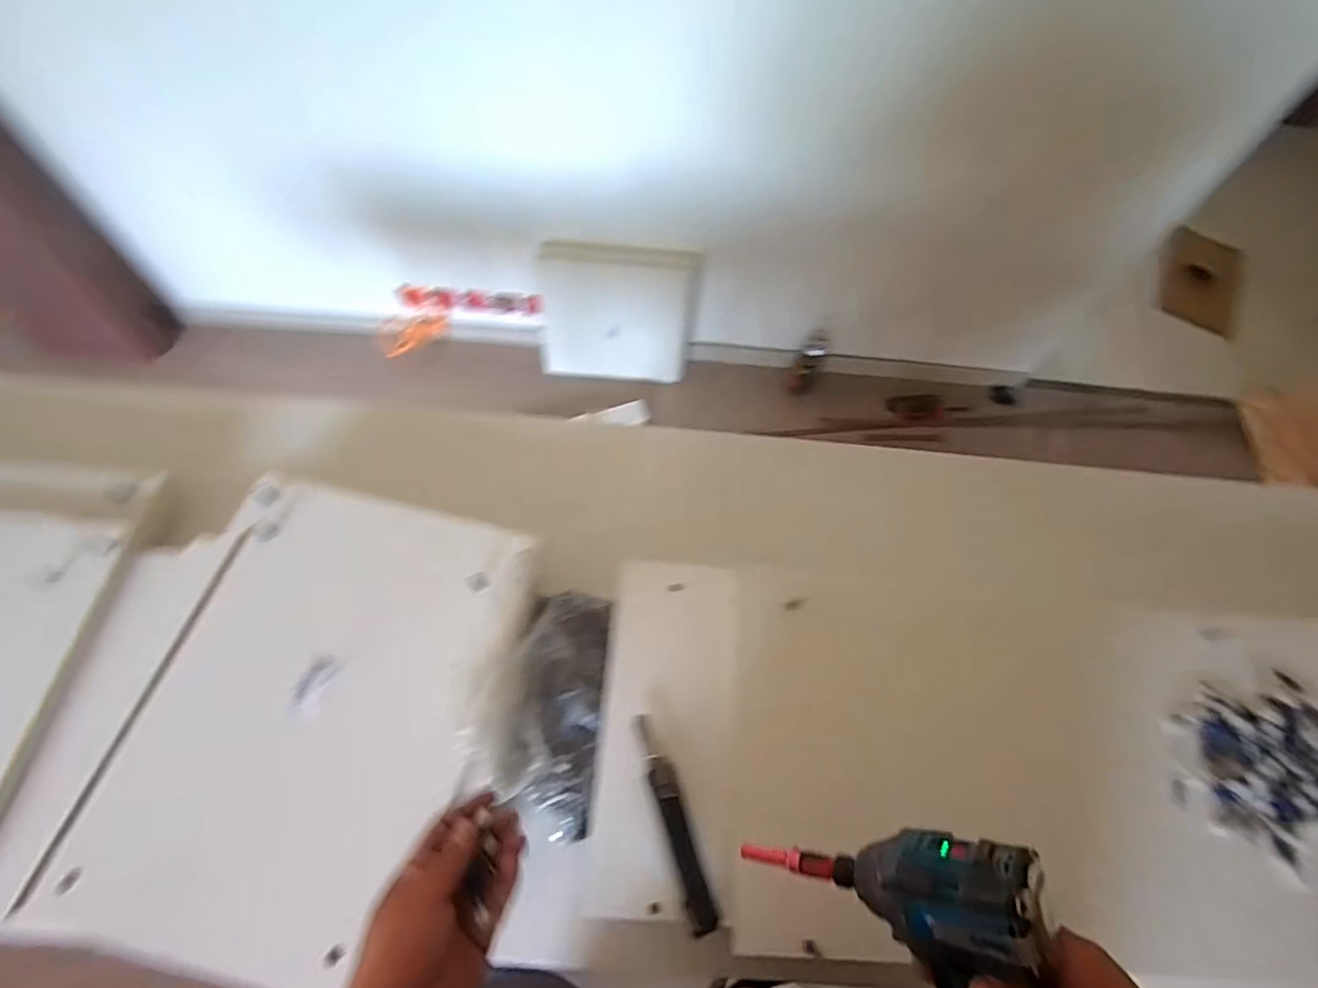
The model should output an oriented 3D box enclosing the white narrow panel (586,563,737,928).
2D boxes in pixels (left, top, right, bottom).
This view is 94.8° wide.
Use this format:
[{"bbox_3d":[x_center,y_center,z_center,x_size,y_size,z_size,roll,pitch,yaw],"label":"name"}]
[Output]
[{"bbox_3d":[0.012,0.233,0.623,0.130,0.023,0.336,5,63,-1],"label":"white narrow panel"}]

